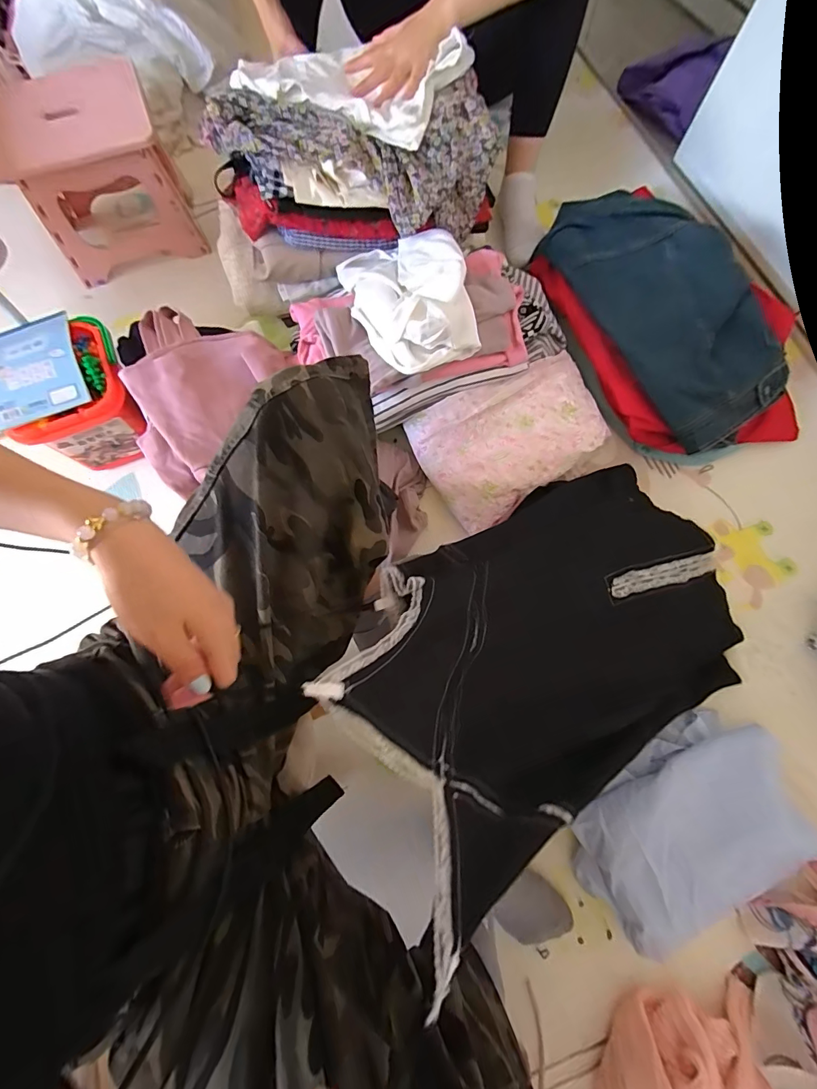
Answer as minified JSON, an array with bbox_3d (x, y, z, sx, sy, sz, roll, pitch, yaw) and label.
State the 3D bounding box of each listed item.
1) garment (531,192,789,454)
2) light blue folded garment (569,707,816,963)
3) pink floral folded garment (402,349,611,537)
[{"bbox_3d":[0.425,-0.413,0.717,0.221,0.079,0.488,-31,77,-8],"label":"garment"},{"bbox_3d":[0.377,0.372,0.571,0.305,0.121,0.168,-36,77,-9],"label":"light blue folded garment"},{"bbox_3d":[0.179,-0.173,0.717,0.308,0.083,0.206,-24,76,-6],"label":"pink floral folded garment"}]

